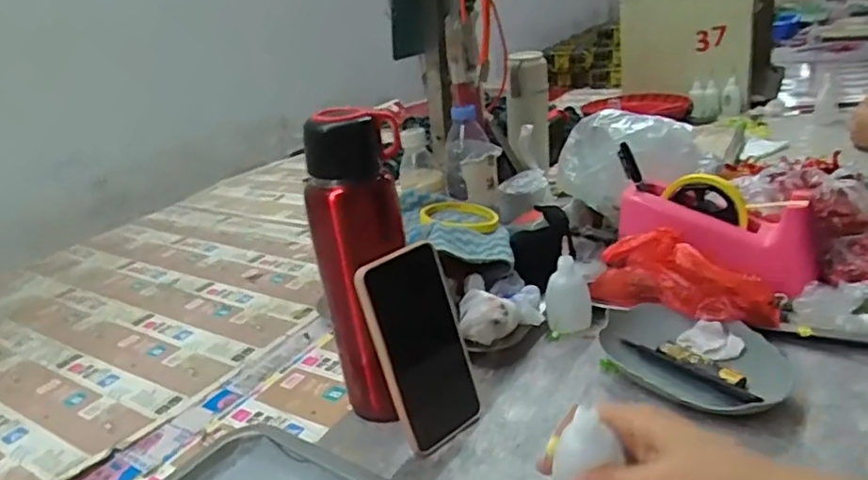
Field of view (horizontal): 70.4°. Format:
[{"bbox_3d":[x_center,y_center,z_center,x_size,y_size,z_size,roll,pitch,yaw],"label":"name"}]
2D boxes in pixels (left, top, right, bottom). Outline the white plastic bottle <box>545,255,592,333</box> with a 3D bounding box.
[{"bbox_3d":[0.140,0.052,0.639,0.044,0.073,0.045,-1,24,16],"label":"white plastic bottle"}]

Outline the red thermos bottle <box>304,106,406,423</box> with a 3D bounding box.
[{"bbox_3d":[-0.055,0.026,0.527,0.059,0.271,0.072,14,31,41],"label":"red thermos bottle"}]

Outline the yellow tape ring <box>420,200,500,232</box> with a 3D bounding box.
[{"bbox_3d":[0.029,-0.030,0.742,0.090,0.017,0.104,-9,23,-3],"label":"yellow tape ring"}]

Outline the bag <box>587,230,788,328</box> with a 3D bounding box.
[{"bbox_3d":[0.238,0.037,0.600,0.173,0.069,0.047,7,27,30],"label":"bag"}]

